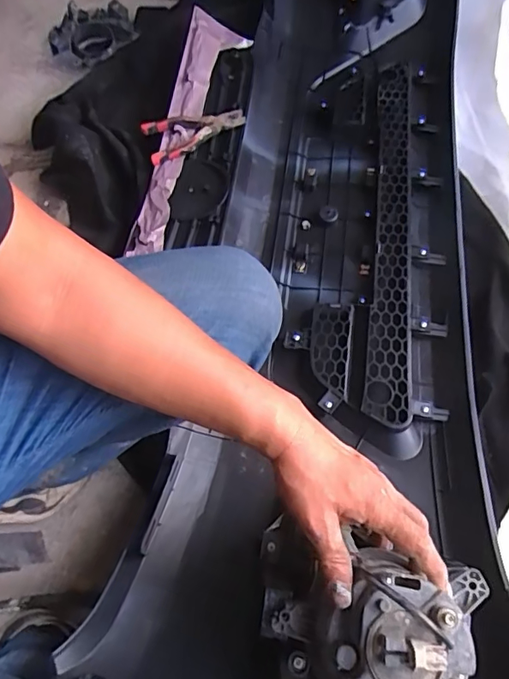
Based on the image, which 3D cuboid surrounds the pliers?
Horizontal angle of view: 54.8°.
[{"bbox_3d":[-0.118,-0.414,0.962,0.198,0.019,0.100,-24,64,-6],"label":"pliers"}]

